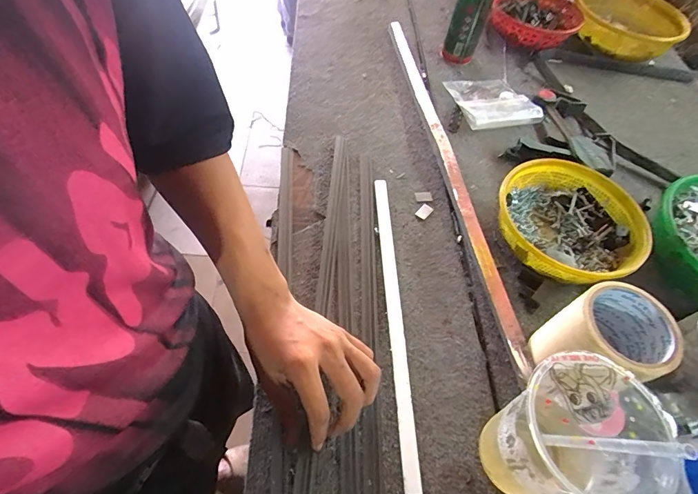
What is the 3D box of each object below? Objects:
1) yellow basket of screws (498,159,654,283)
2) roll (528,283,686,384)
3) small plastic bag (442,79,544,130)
[{"bbox_3d":[0.292,-0.030,0.548,0.185,0.066,0.181,2,55,-3],"label":"yellow basket of screws"},{"bbox_3d":[0.258,0.100,0.422,0.095,0.117,0.087,37,59,17],"label":"roll"},{"bbox_3d":[0.258,-0.271,0.740,0.130,0.016,0.146,-10,56,-11],"label":"small plastic bag"}]

